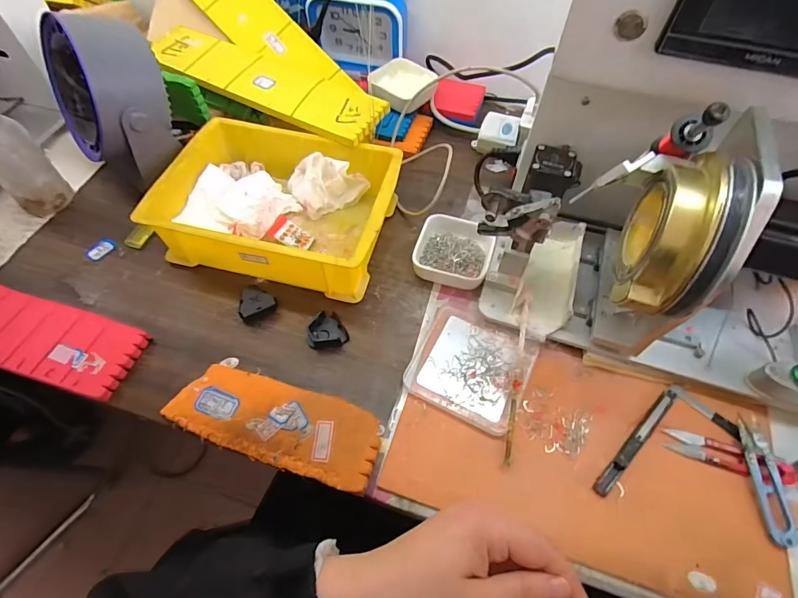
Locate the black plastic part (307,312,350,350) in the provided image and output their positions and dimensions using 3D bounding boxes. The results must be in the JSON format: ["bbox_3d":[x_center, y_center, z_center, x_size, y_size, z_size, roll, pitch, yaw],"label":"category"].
[{"bbox_3d":[-0.073,0.032,0.430,0.040,0.012,0.036,-2,57,-3],"label":"black plastic part"}]

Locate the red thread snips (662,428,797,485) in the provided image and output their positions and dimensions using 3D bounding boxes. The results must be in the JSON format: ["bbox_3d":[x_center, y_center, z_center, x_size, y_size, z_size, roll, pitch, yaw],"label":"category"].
[{"bbox_3d":[0.288,0.135,0.362,0.102,0.010,0.026,16,58,9],"label":"red thread snips"}]

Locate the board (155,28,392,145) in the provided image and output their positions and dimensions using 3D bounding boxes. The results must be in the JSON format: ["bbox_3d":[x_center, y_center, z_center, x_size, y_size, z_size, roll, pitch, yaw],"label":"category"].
[{"bbox_3d":[-0.173,-0.277,0.533,0.337,0.016,0.090,25,61,14],"label":"board"}]

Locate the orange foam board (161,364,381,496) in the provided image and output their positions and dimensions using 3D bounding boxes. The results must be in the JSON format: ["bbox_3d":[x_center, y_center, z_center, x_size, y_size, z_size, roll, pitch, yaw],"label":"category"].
[{"bbox_3d":[-0.109,0.109,0.376,0.186,0.013,0.067,16,58,9],"label":"orange foam board"}]

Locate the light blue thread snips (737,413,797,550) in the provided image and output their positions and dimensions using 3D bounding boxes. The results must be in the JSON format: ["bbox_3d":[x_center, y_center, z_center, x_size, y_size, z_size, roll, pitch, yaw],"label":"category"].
[{"bbox_3d":[0.308,0.150,0.349,0.021,0.008,0.098,-7,61,19],"label":"light blue thread snips"}]

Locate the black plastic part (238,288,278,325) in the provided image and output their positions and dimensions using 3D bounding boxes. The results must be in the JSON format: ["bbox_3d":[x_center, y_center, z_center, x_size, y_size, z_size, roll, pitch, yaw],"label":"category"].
[{"bbox_3d":[-0.146,0.009,0.438,0.038,0.024,0.033,2,56,0],"label":"black plastic part"}]

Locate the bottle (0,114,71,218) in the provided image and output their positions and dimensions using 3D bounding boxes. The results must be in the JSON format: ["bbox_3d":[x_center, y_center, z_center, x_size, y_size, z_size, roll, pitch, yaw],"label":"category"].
[{"bbox_3d":[-0.445,-0.166,0.473,0.047,0.145,0.056,38,64,22],"label":"bottle"}]

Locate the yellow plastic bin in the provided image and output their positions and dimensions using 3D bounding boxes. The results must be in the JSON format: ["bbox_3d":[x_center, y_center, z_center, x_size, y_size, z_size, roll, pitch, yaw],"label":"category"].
[{"bbox_3d":[-0.131,-0.104,0.477,0.240,0.077,0.167,13,57,7],"label":"yellow plastic bin"}]

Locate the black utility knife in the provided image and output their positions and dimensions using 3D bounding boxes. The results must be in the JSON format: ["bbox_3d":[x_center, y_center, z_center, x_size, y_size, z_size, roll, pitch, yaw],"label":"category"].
[{"bbox_3d":[0.212,0.125,0.372,0.125,0.006,0.013,-38,65,-23],"label":"black utility knife"}]

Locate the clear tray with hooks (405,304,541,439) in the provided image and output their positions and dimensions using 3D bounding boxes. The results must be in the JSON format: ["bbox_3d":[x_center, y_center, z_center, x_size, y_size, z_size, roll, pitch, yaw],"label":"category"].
[{"bbox_3d":[0.071,0.060,0.404,0.106,0.019,0.106,24,59,14],"label":"clear tray with hooks"}]

